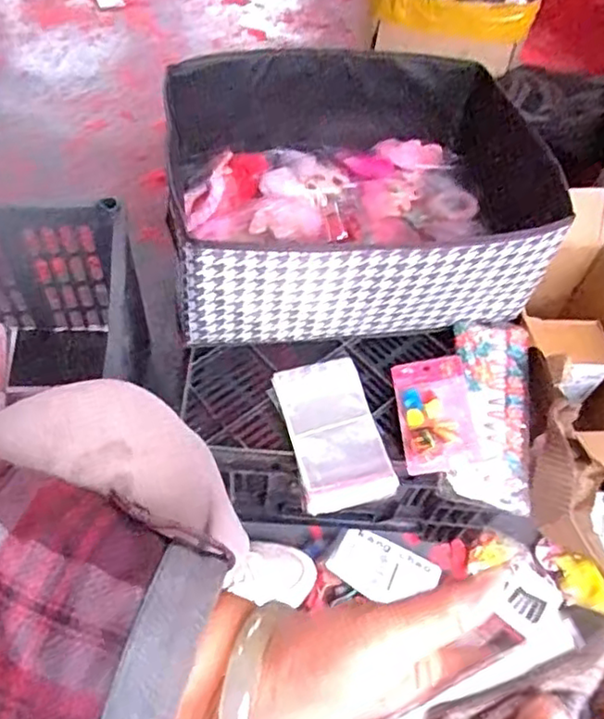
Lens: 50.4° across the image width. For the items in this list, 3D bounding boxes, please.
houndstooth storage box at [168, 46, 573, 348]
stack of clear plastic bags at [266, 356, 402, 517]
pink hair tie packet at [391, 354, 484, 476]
[{"bbox_3d":[0.050,-0.206,0.766,0.378,0.162,0.357,-4,56,-8],"label":"houndstooth storage box"},{"bbox_3d":[0.032,0.076,0.692,0.097,0.016,0.171,-12,57,-13],"label":"stack of clear plastic bags"},{"bbox_3d":[0.147,0.059,0.703,0.077,0.021,0.133,-1,56,-6],"label":"pink hair tie packet"}]

